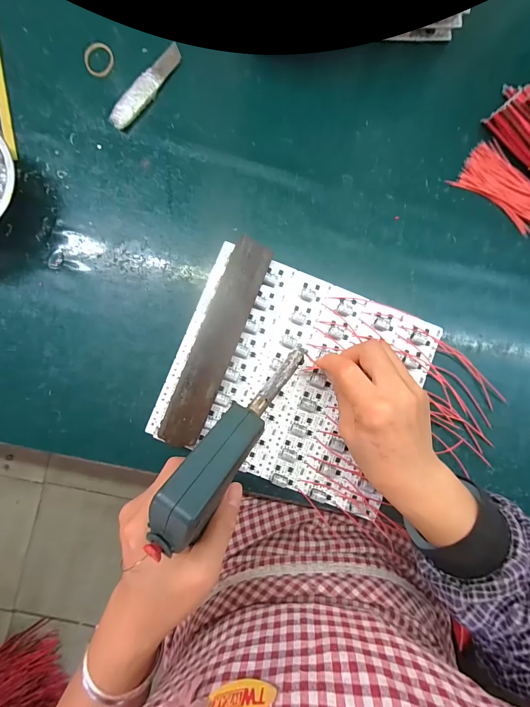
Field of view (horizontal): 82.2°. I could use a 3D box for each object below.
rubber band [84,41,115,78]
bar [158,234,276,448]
[{"bbox_3d":[-0.166,-0.294,0.303,0.028,0.004,0.035,12,87,-2],"label":"rubber band"},{"bbox_3d":[-0.043,-0.012,0.279,0.038,0.005,0.193,24,86,-24],"label":"bar"}]

